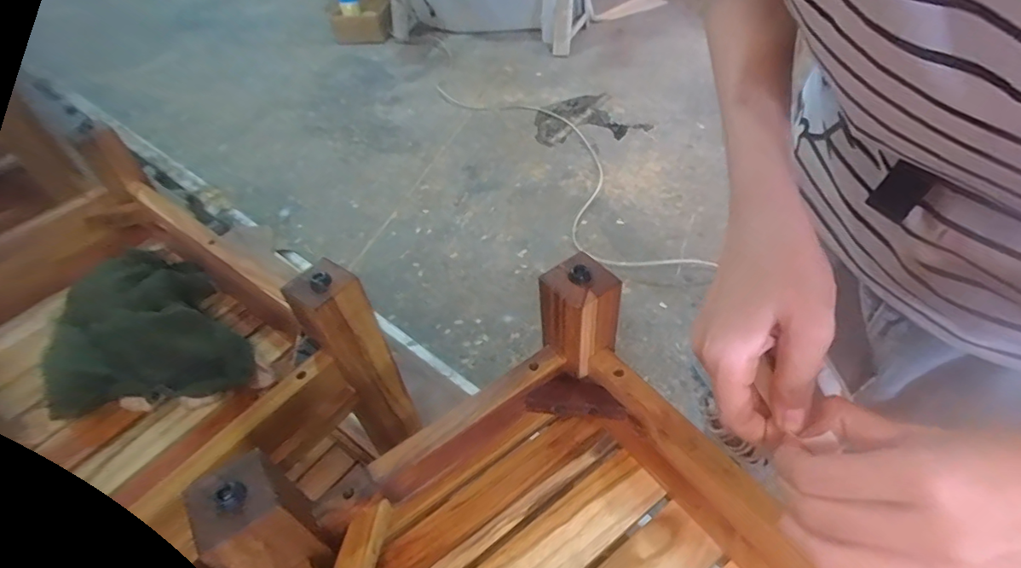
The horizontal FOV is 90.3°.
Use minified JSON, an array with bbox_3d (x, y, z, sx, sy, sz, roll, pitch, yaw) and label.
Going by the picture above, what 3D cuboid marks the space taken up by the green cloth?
[{"bbox_3d":[-0.365,0.048,0.500,0.172,0.042,0.212,-26,49,-17],"label":"green cloth"}]

